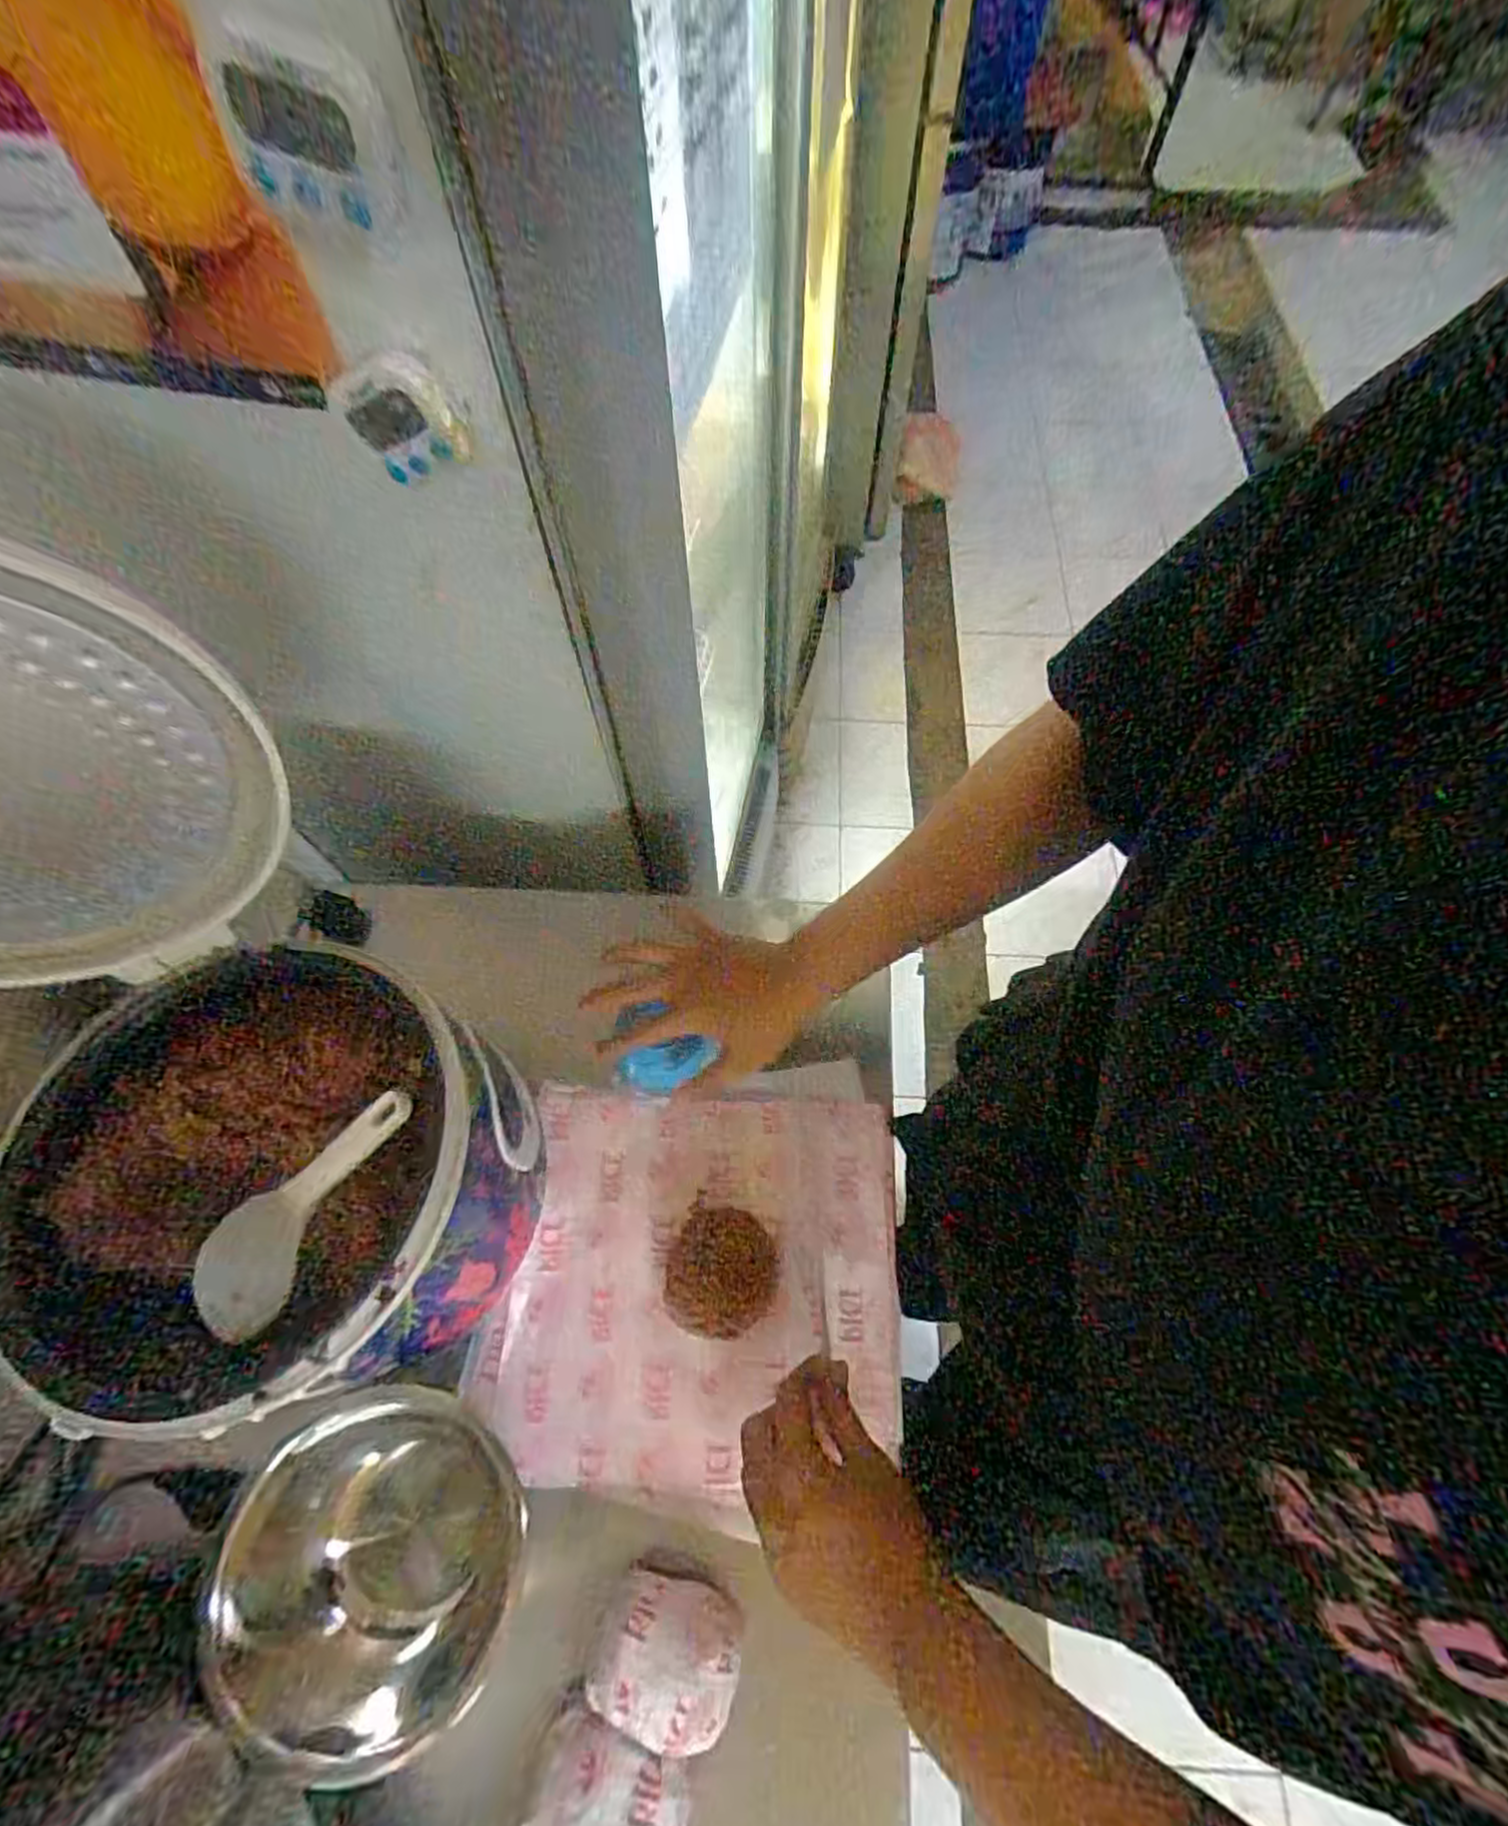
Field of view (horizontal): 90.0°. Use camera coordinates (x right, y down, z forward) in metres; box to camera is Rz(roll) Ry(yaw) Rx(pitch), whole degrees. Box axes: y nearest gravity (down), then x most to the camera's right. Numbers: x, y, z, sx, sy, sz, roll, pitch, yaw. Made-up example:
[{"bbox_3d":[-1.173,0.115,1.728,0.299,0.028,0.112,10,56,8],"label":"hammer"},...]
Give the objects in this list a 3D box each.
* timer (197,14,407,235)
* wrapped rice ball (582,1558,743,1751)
[{"bbox_3d":[-0.174,-0.299,0.287,0.065,0.059,0.013,8,70,-1],"label":"timer"},{"bbox_3d":[-0.050,0.431,0.434,0.080,0.042,0.068,22,67,10],"label":"wrapped rice ball"}]

